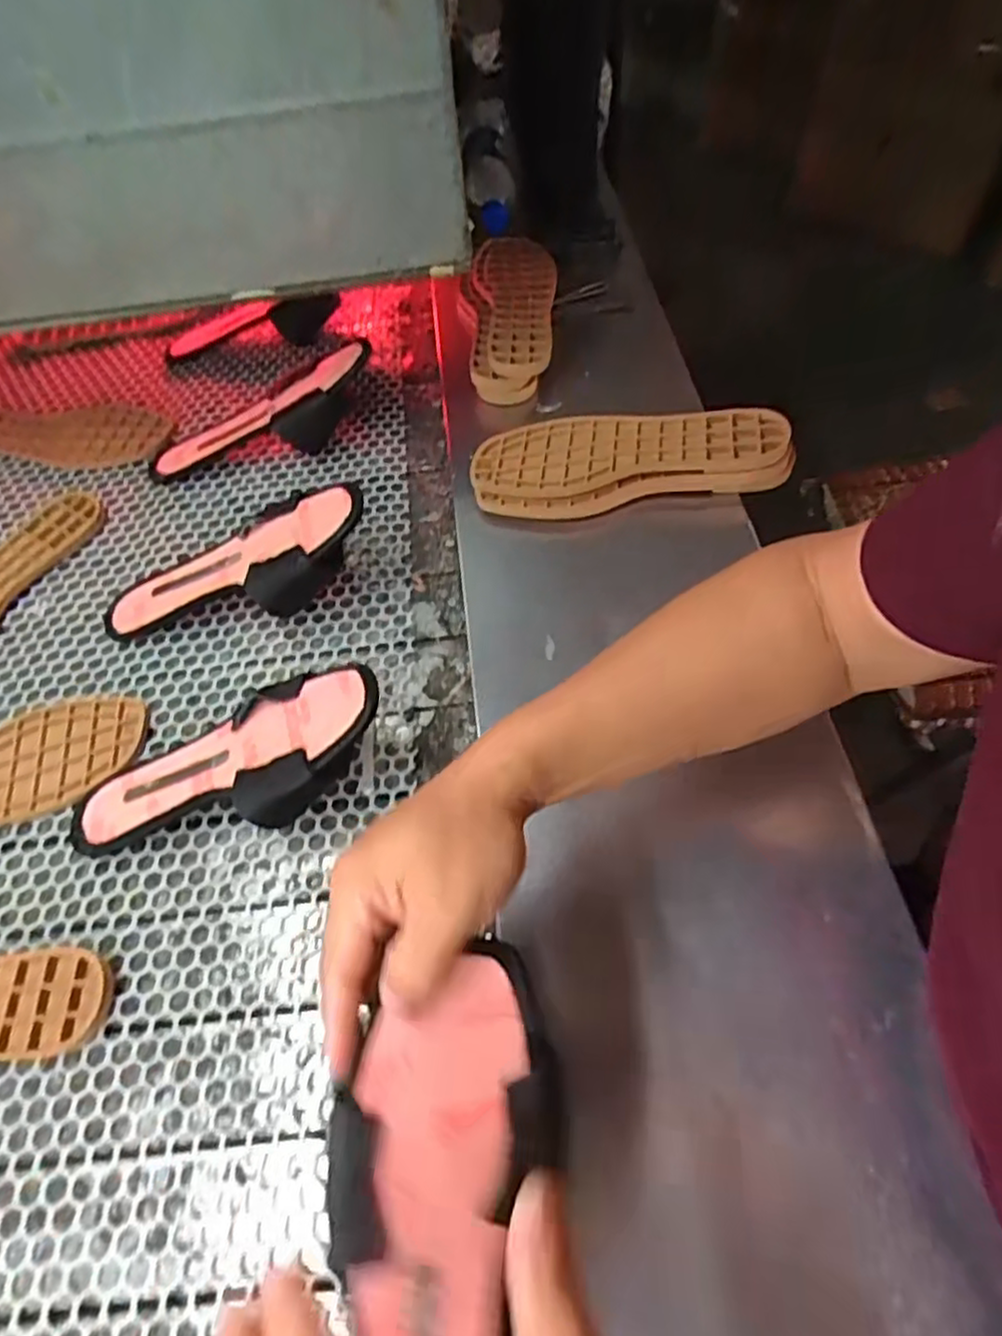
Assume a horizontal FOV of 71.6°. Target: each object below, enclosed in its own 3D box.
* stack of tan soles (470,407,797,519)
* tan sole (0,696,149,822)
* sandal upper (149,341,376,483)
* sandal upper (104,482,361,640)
[{"bbox_3d":[0.102,-0.183,0.584,0.249,0.047,0.090,-4,60,2],"label":"stack of tan soles"},{"bbox_3d":[-0.401,0.081,0.530,0.249,0.010,0.083,-13,58,-3],"label":"tan sole"},{"bbox_3d":[-0.237,-0.250,0.698,0.245,0.066,0.076,-17,57,10],"label":"sandal upper"},{"bbox_3d":[-0.218,-0.079,0.592,0.258,0.064,0.100,-15,56,17],"label":"sandal upper"}]

